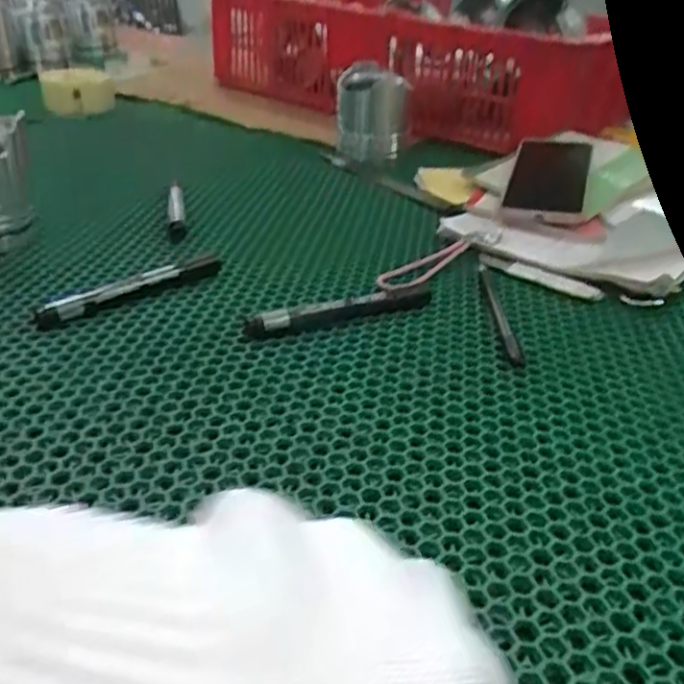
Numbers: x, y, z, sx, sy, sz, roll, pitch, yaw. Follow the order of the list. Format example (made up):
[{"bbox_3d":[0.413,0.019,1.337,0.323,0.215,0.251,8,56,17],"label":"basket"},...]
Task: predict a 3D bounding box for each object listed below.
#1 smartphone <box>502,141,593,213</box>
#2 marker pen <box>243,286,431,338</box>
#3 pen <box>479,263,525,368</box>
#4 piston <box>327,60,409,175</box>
[{"bbox_3d":[0.205,-0.165,0.676,0.071,0.007,0.139,8,46,19],"label":"smartphone"},{"bbox_3d":[0.001,-0.021,0.481,0.143,0.016,0.015,-11,34,-24],"label":"marker pen"},{"bbox_3d":[0.116,-0.023,0.504,0.010,0.006,0.145,4,31,-1],"label":"pen"},{"bbox_3d":[0.034,-0.272,0.814,0.084,0.096,0.084,3,33,0],"label":"piston"}]

